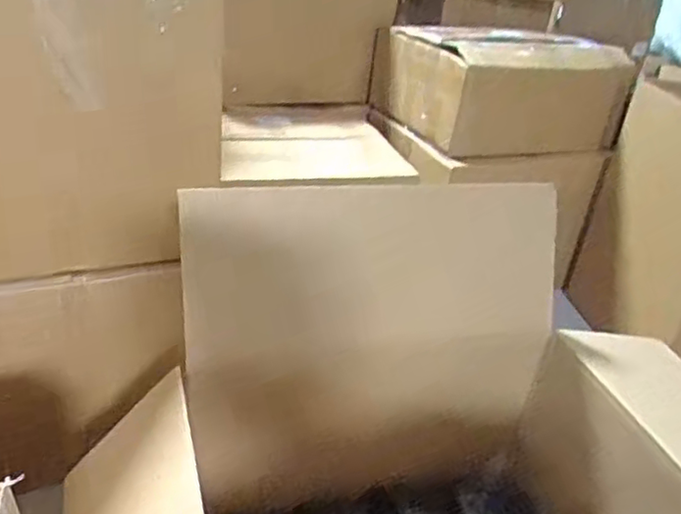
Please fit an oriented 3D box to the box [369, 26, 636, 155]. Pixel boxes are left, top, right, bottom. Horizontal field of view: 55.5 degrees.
[{"bbox_3d":[0.401,-0.451,1.663,0.512,0.230,0.403,-5,32,-21],"label":"box"}]

